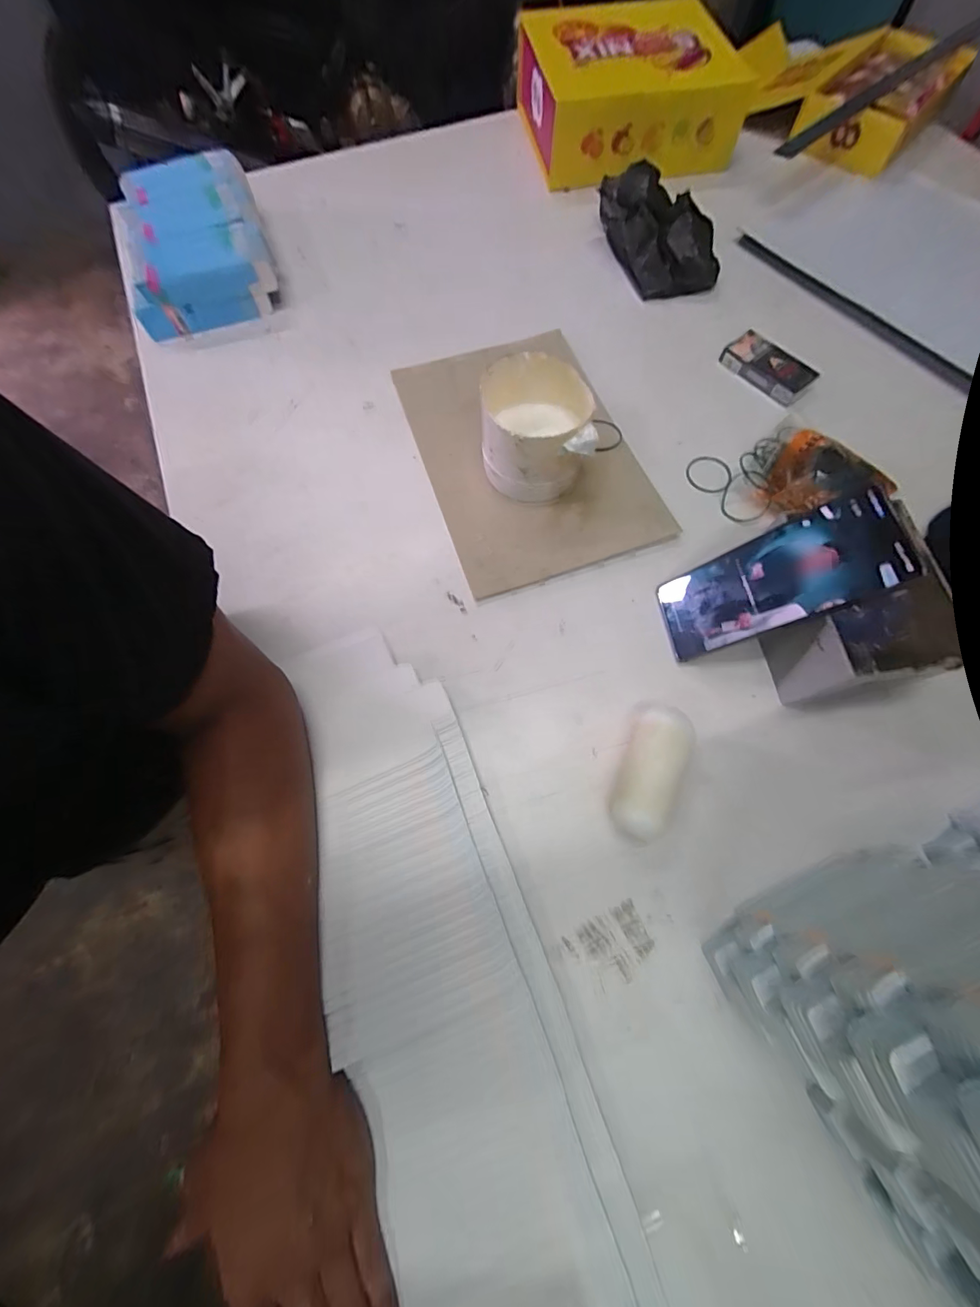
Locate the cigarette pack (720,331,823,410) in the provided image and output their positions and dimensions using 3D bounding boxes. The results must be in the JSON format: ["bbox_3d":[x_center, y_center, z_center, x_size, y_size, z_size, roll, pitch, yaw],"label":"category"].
[{"bbox_3d":[0.313,-0.321,0.490,0.049,0.016,0.097,-36,73,-12],"label":"cigarette pack"}]

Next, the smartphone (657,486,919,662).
[{"bbox_3d":[0.210,-0.052,0.335,0.005,0.163,0.072,8,66,-40],"label":"smartphone"}]

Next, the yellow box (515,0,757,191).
[{"bbox_3d":[0.190,-0.819,0.640,0.265,0.094,0.270,-11,69,-3],"label":"yellow box"}]

